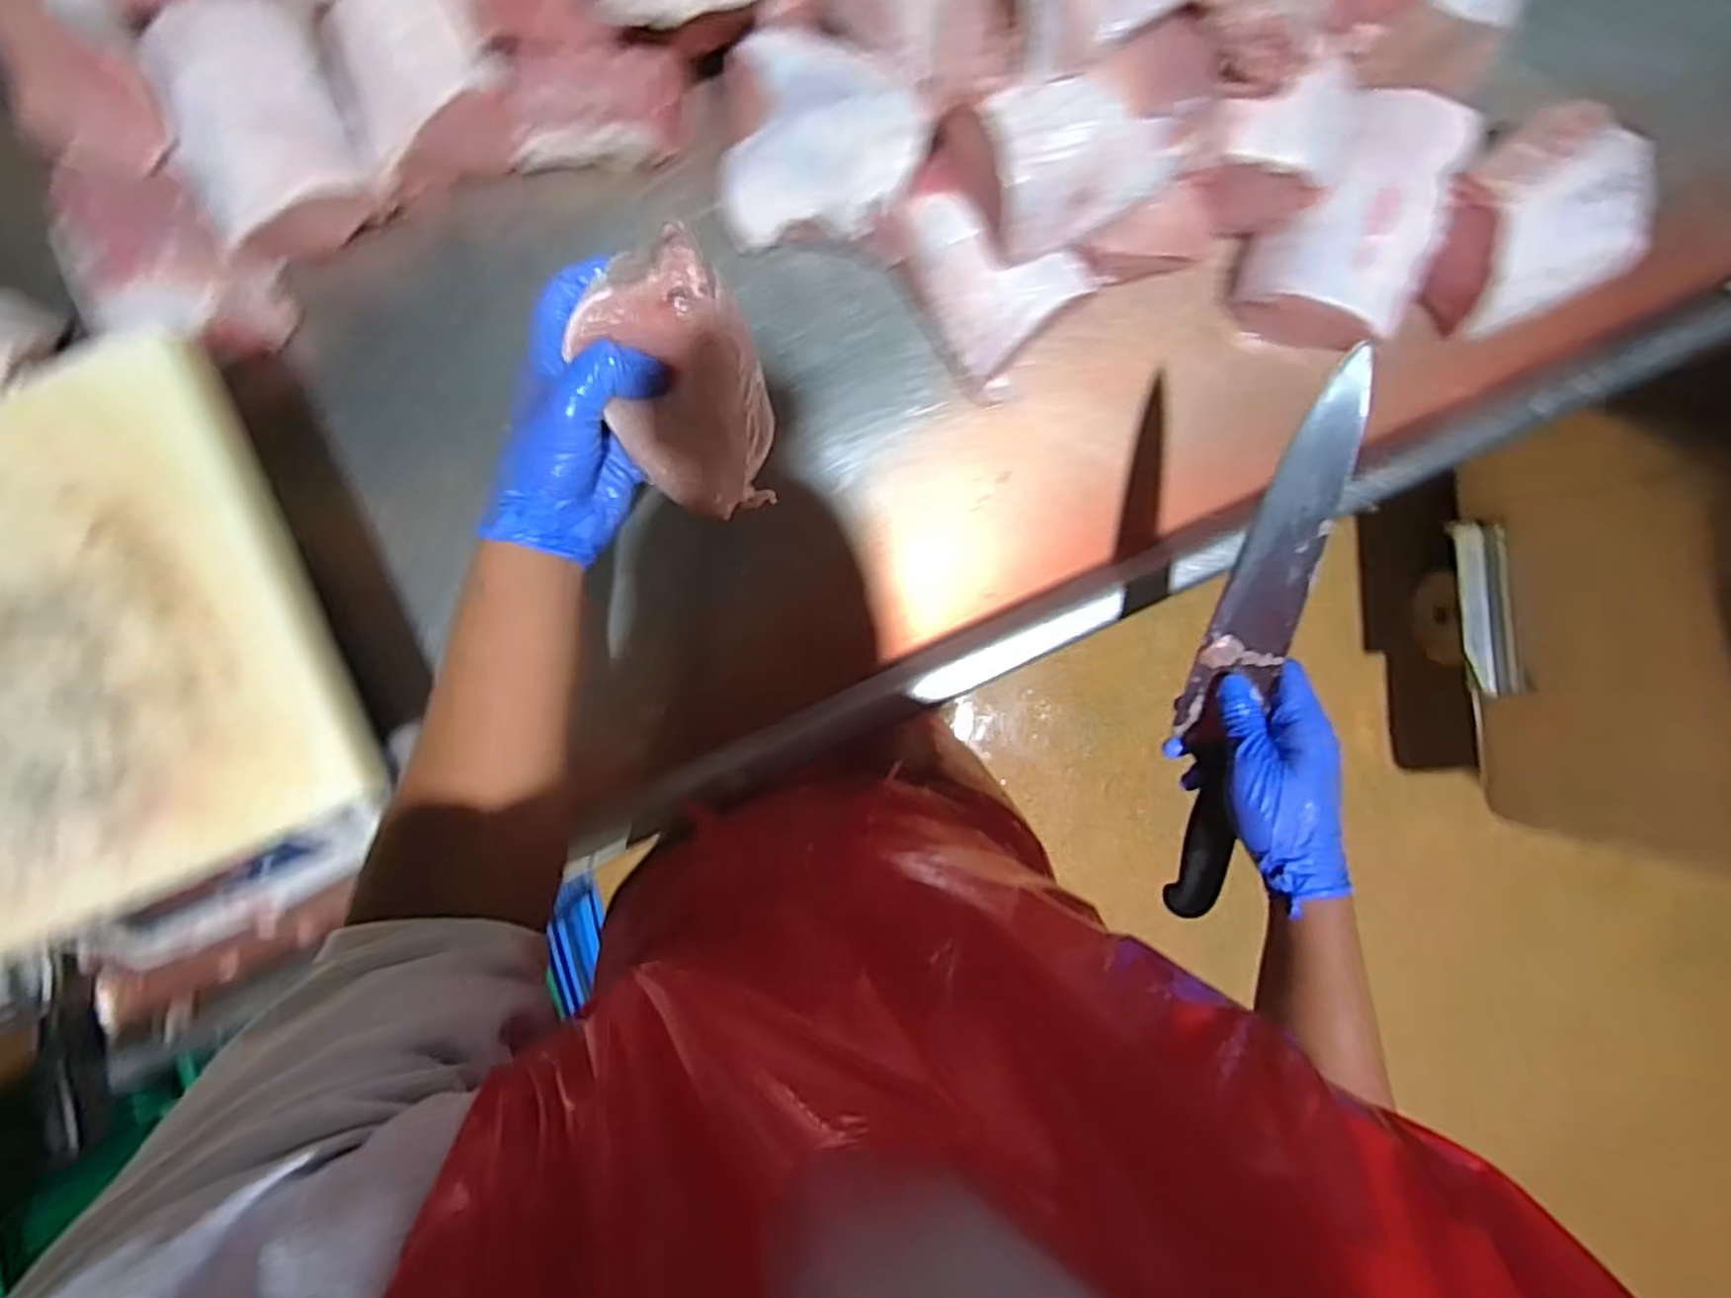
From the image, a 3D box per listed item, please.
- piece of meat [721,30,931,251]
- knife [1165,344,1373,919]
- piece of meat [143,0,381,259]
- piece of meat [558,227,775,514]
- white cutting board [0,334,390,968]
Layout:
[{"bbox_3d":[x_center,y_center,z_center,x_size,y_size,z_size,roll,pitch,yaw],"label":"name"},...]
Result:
[{"bbox_3d":[-0.031,-0.371,0.566,0.142,0.036,0.135,4,91,0],"label":"piece of meat"},{"bbox_3d":[0.237,0.010,0.486,0.049,0.024,0.358,21,114,33],"label":"knife"},{"bbox_3d":[-0.454,-0.397,0.583,0.126,0.047,0.180,-25,91,1],"label":"piece of meat"},{"bbox_3d":[-0.093,-0.128,0.395,0.090,0.061,0.133,-25,113,0],"label":"piece of meat"},{"bbox_3d":[-0.517,0.028,0.460,0.378,0.026,0.292,-24,91,1],"label":"white cutting board"}]

